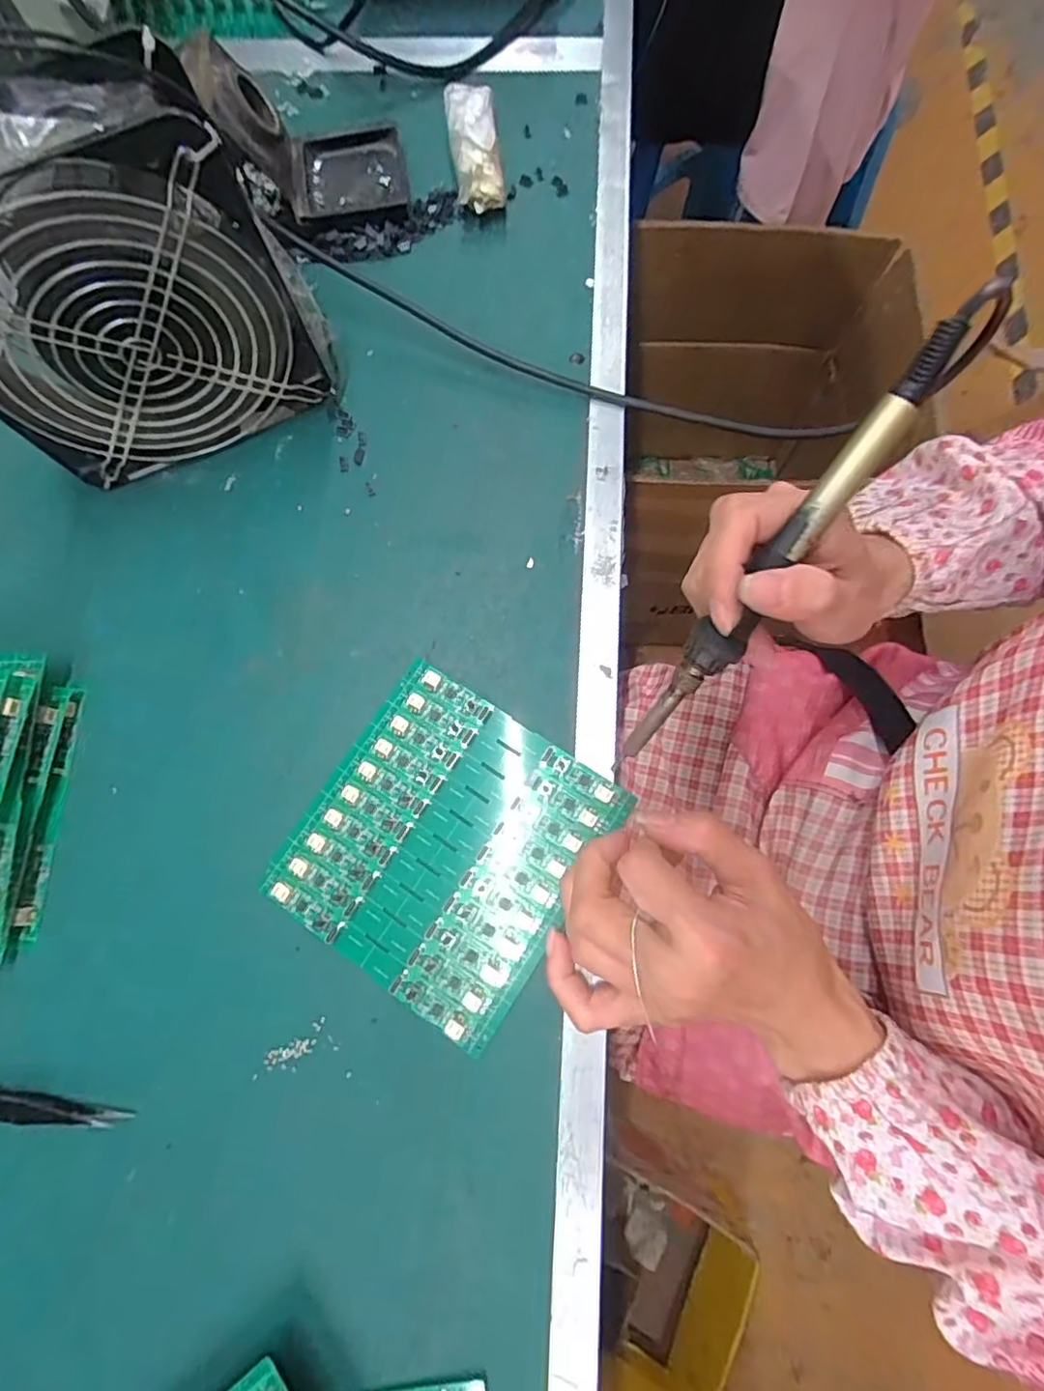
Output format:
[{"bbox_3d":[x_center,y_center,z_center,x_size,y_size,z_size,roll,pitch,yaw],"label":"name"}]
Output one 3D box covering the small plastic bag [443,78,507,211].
[{"bbox_3d":[-0.030,-0.346,0.383,0.030,0.021,0.088,-7,78,-1],"label":"small plastic bag"}]

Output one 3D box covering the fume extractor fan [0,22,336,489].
[{"bbox_3d":[-0.188,-0.189,0.285,0.152,0.154,0.060,-23,78,-5],"label":"fume extractor fan"}]

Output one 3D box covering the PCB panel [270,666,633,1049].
[{"bbox_3d":[-0.038,0.072,0.297,0.132,0.004,0.138,32,81,10],"label":"PCB panel"}]

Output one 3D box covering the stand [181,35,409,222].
[{"bbox_3d":[-0.126,-0.332,0.358,0.105,0.065,0.069,-10,77,0],"label":"stand"}]

